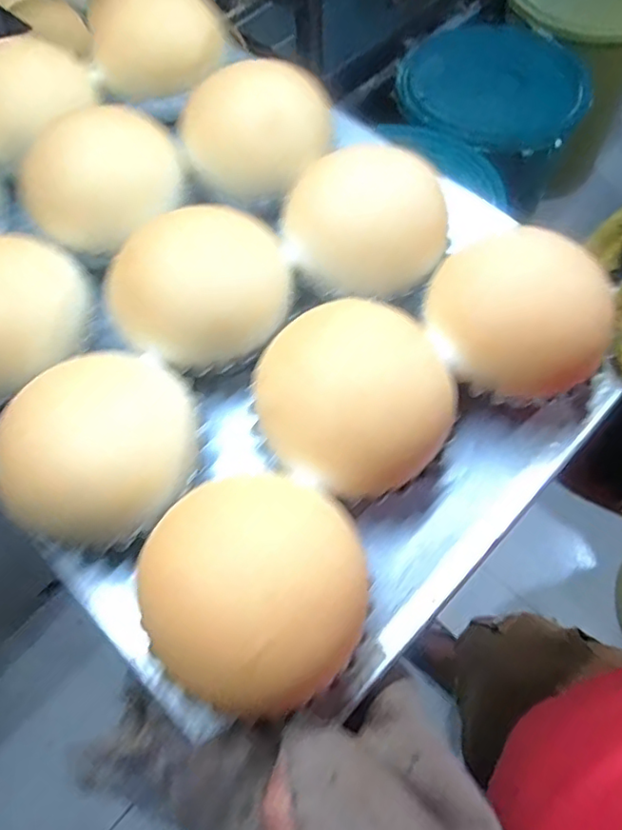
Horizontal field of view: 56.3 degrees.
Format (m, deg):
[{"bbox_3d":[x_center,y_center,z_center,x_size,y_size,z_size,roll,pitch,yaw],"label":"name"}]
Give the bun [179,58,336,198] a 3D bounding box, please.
[{"bbox_3d":[-0.033,-0.173,0.353,0.092,0.045,0.077,-14,61,-4],"label":"bun"}]

